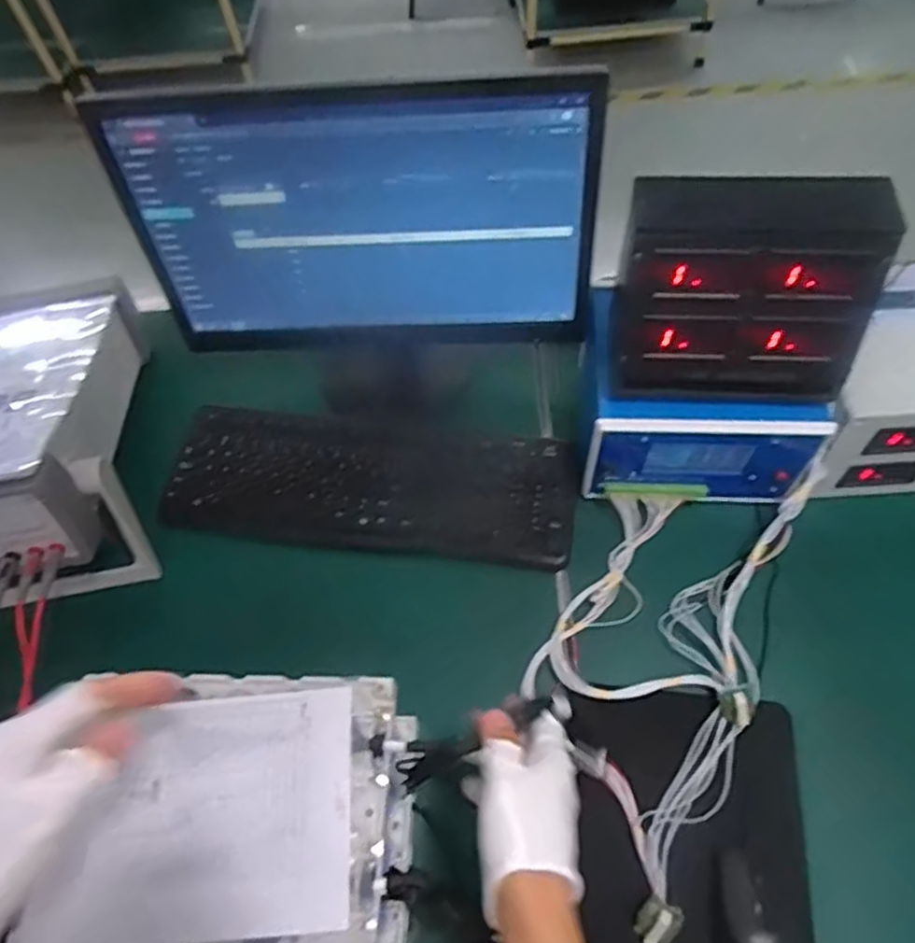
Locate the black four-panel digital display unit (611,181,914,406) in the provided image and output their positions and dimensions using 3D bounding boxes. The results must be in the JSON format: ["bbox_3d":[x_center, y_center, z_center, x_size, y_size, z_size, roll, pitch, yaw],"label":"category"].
[{"bbox_3d":[0.228,-0.141,0.575,0.189,0.160,0.091,5,61,7],"label":"black four-panel digital display unit"}]

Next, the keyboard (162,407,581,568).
[{"bbox_3d":[-0.094,0.011,0.760,0.437,0.018,0.146,6,61,7],"label":"keyboard"}]

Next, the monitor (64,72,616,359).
[{"bbox_3d":[-0.092,-0.229,0.686,0.437,0.269,0.062,0,60,4],"label":"monitor"}]

